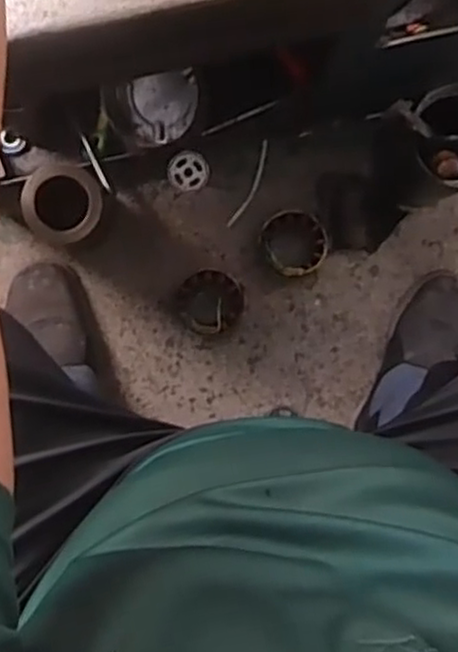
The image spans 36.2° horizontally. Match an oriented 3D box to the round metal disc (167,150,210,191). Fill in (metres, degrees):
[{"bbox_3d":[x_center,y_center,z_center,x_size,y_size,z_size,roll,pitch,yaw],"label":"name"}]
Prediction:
[{"bbox_3d":[-0.053,-0.201,0.916,0.054,0.010,0.050,0,92,-3],"label":"round metal disc"}]

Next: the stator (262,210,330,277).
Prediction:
[{"bbox_3d":[0.085,-0.108,0.908,0.085,0.048,0.086,0,92,-3],"label":"stator"}]

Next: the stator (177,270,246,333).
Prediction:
[{"bbox_3d":[-0.023,-0.032,0.915,0.086,0.034,0.083,0,92,-3],"label":"stator"}]

